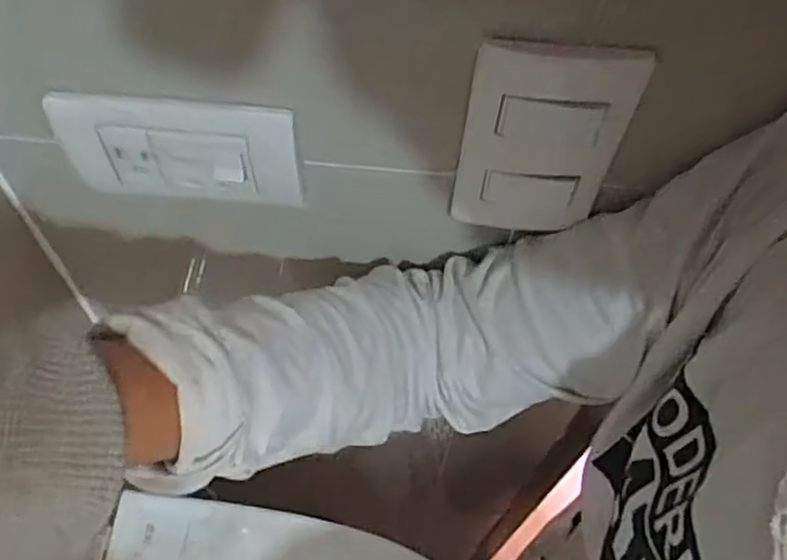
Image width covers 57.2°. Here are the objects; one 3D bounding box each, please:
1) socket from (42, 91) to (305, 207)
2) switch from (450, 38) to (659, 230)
[{"bbox_3d":[-0.103,-0.060,0.350,0.113,0.064,0.011,4,59,0],"label":"socket"},{"bbox_3d":[0.065,-0.059,0.323,0.067,0.109,0.008,4,59,0],"label":"switch"}]

